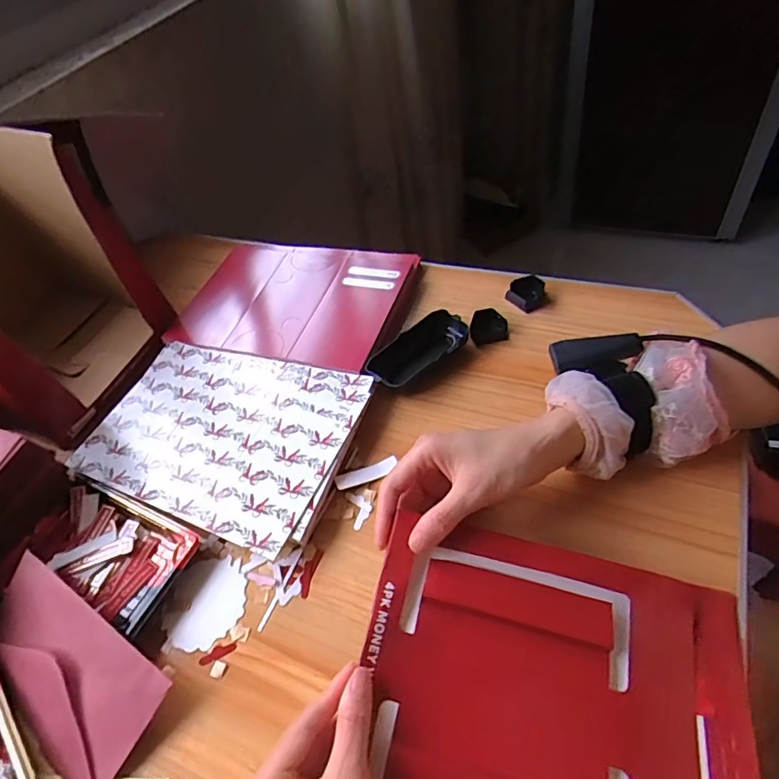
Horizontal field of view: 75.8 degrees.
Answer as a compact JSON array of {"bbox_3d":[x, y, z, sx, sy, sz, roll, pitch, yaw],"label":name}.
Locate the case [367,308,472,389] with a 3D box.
[{"bbox_3d":[0.028,-0.040,0.519,0.110,0.024,0.048,-31,51,-13],"label":"case"}]

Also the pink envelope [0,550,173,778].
[{"bbox_3d":[-0.248,0.207,0.377,0.176,0.008,0.088,27,78,23],"label":"pink envelope"}]

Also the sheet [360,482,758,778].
[{"bbox_3d":[0.098,0.192,0.303,0.231,0.014,0.193,12,57,9],"label":"sheet"}]

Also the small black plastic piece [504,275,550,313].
[{"bbox_3d":[0.157,-0.108,0.561,0.038,0.019,0.039,-32,51,-14],"label":"small black plastic piece"}]

